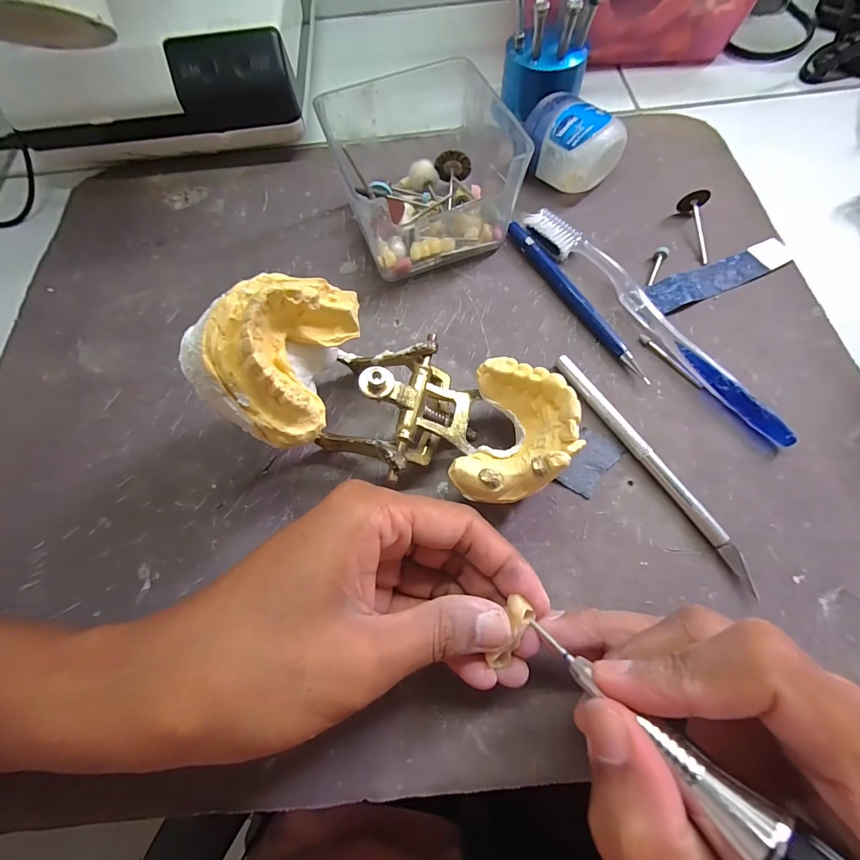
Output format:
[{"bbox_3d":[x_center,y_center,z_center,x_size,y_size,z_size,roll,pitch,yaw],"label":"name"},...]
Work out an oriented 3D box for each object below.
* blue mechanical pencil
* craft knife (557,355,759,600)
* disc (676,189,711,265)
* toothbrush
[{"bbox_3d":[0.084,-0.078,0.227,0.008,0.010,0.126,-28,69,-8],"label":"blue mechanical pencil"},{"bbox_3d":[0.107,0.015,0.189,0.007,0.009,0.133,-31,70,-9],"label":"craft knife"},{"bbox_3d":[0.166,-0.127,0.240,0.016,0.014,0.046,4,68,5],"label":"disc"},{"bbox_3d":[0.123,-0.066,0.218,0.021,0.013,0.185,-35,71,-11],"label":"toothbrush"}]

